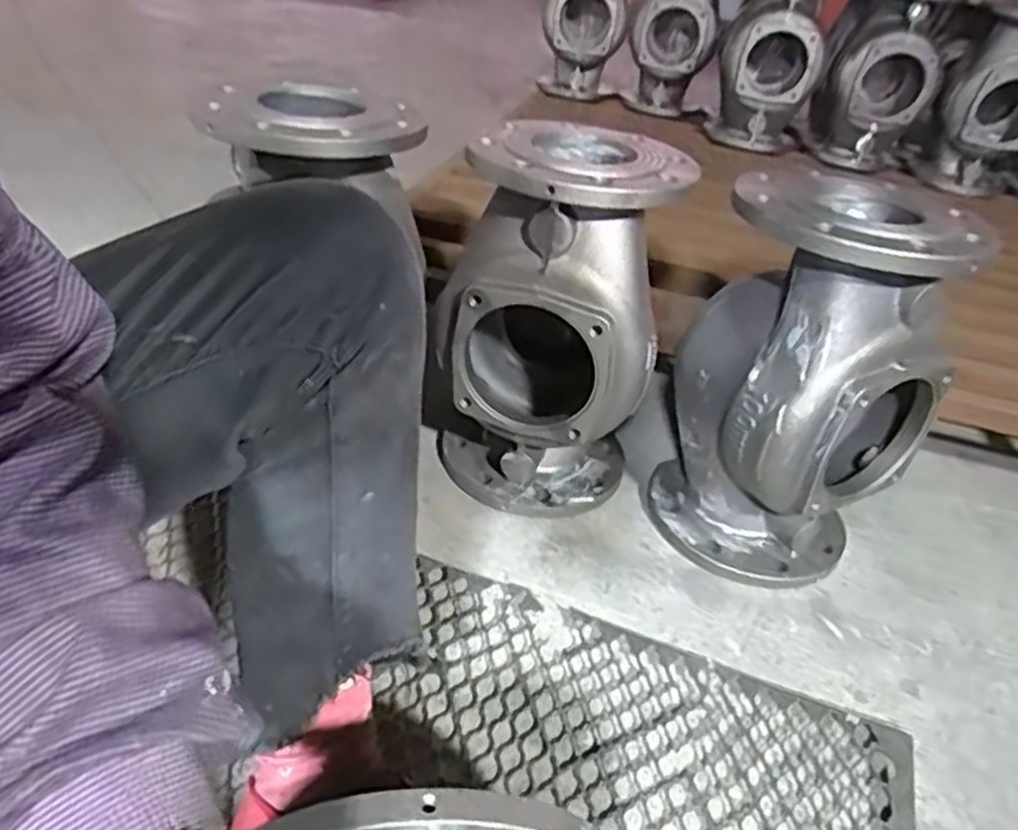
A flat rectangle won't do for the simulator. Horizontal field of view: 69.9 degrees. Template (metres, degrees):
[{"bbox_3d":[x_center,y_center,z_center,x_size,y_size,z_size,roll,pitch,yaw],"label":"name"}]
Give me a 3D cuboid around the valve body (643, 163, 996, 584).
[{"bbox_3d":[0.288,-0.024,0.732,0.231,0.376,0.233,25,39,23],"label":"valve body"}]

